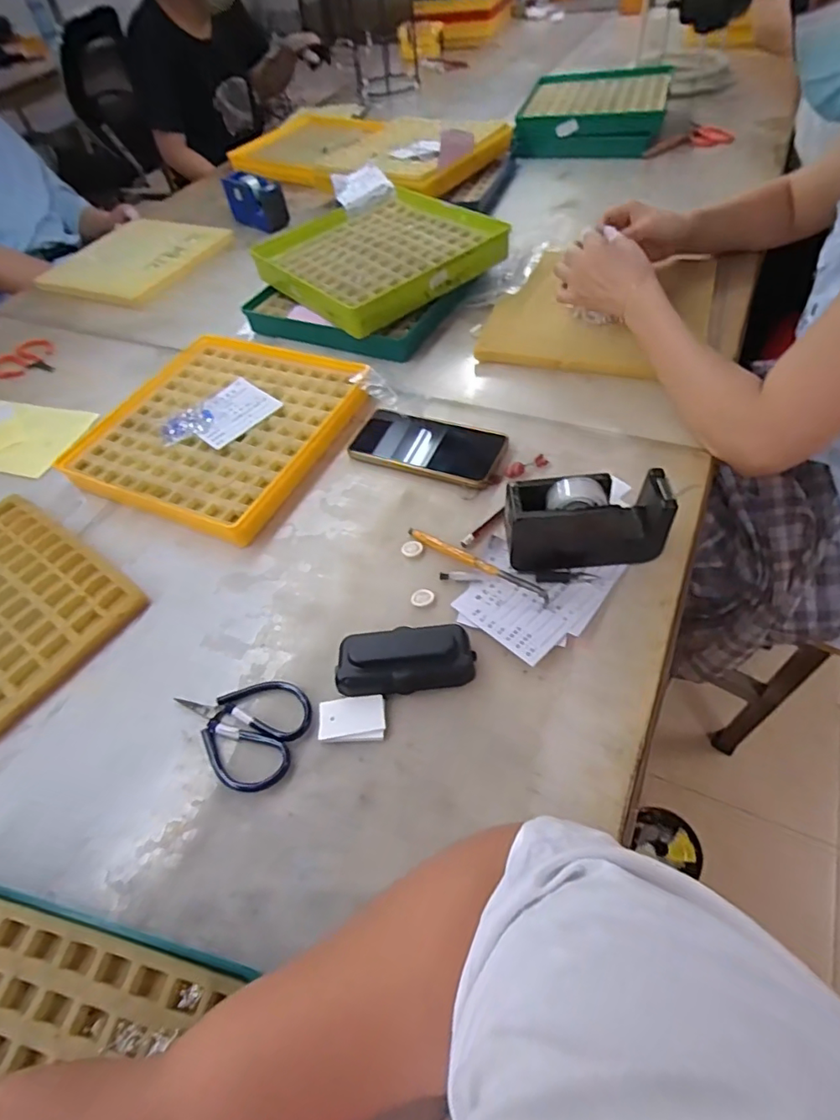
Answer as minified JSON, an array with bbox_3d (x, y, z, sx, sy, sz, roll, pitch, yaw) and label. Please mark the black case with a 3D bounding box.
[{"bbox_3d":[-0.013,0.076,0.438,0.107,0.029,0.055,-9,53,1],"label":"black case"}]

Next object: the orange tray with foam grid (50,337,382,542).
[{"bbox_3d":[-0.238,-0.170,0.646,0.278,0.026,0.296,21,58,19],"label":"orange tray with foam grid"}]

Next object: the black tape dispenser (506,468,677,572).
[{"bbox_3d":[0.139,-0.030,0.472,0.132,0.074,0.059,-8,53,3],"label":"black tape dispenser"}]

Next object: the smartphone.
[{"bbox_3d":[0.009,-0.126,0.599,0.163,0.009,0.079,16,58,19],"label":"smartphone"}]

